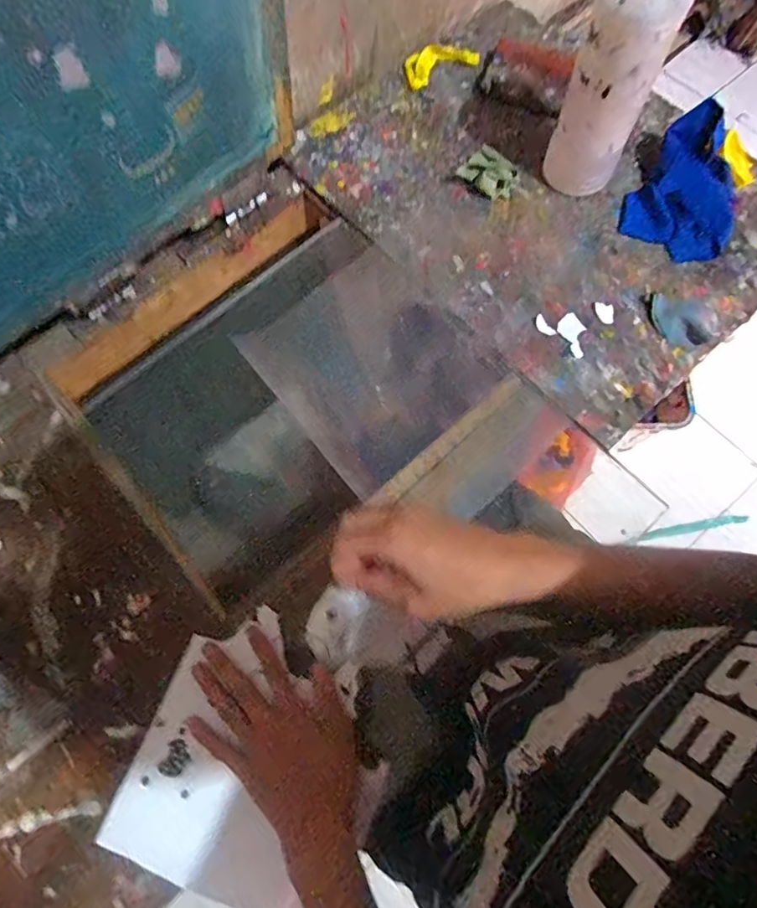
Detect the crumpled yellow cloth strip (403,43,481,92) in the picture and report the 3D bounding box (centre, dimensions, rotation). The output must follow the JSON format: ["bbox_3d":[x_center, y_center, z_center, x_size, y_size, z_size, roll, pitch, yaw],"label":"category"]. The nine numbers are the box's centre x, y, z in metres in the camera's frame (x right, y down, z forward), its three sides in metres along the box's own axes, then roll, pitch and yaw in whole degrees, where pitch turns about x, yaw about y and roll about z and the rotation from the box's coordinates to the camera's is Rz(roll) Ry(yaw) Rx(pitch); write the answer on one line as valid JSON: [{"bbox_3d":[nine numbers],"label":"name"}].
[{"bbox_3d":[0.086,-0.533,0.713,0.096,0.014,0.048,-16,72,-4],"label":"crumpled yellow cloth strip"}]

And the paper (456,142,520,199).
[{"bbox_3d":[0.141,-0.351,0.642,0.069,0.032,0.069,31,75,11],"label":"paper"}]

